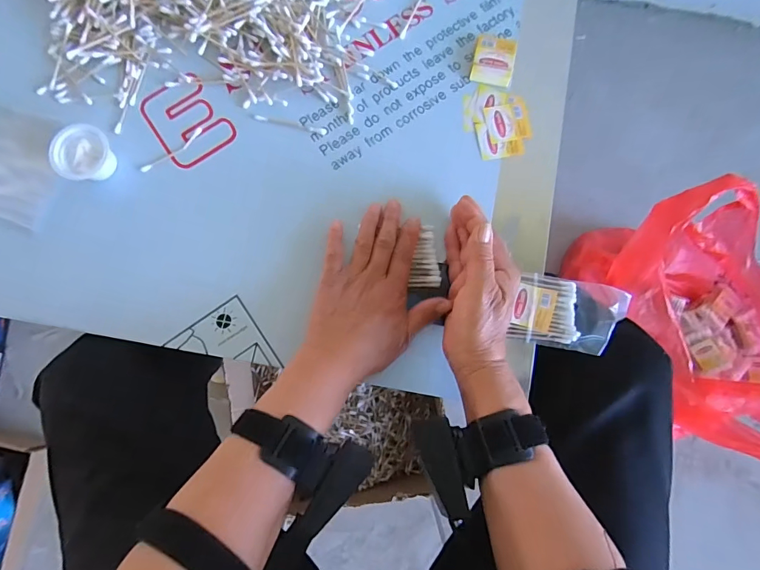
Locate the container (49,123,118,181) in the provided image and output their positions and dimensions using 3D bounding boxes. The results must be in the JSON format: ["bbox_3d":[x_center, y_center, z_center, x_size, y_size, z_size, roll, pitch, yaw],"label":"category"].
[{"bbox_3d":[-0.286,-0.125,0.400,0.045,0.025,0.052,19,82,3],"label":"container"}]

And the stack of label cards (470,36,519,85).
[{"bbox_3d":[0.117,-0.230,0.428,0.041,0.013,0.045,12,81,2],"label":"stack of label cards"}]

